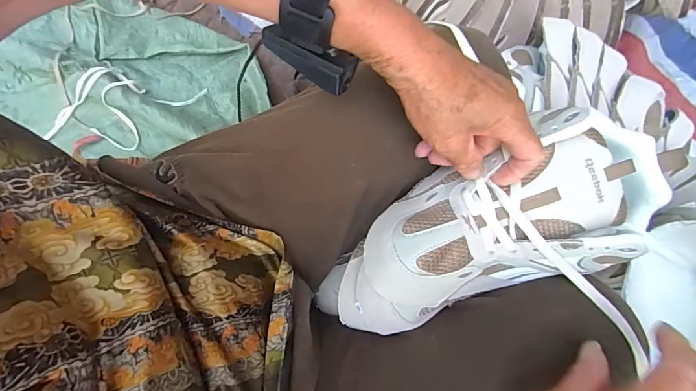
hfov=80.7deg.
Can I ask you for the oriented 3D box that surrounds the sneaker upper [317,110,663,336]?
[{"bbox_3d":[0.102,0.035,0.343,0.303,0.085,0.118,-26,80,12],"label":"sneaker upper"}]

